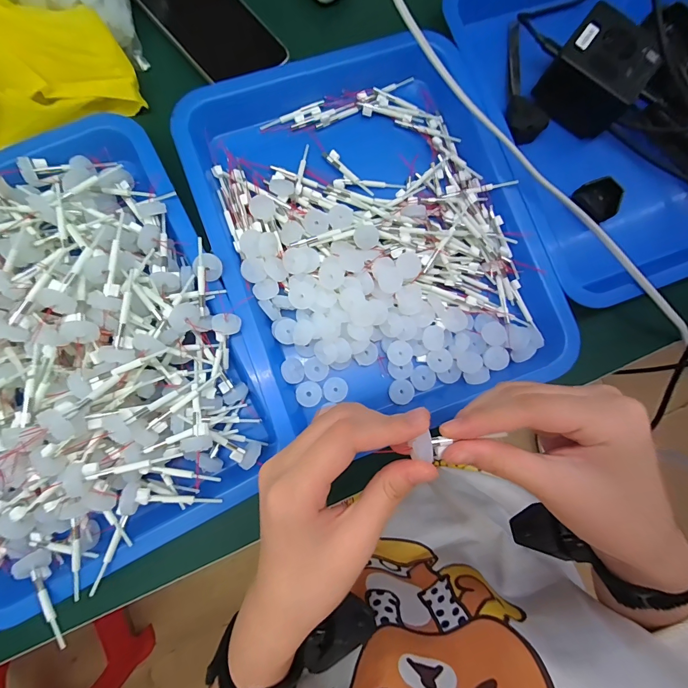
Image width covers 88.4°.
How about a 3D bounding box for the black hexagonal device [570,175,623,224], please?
[{"bbox_3d":[0.237,-0.135,0.330,0.032,0.021,0.038,-41,88,-7],"label":"black hexagonal device"}]

